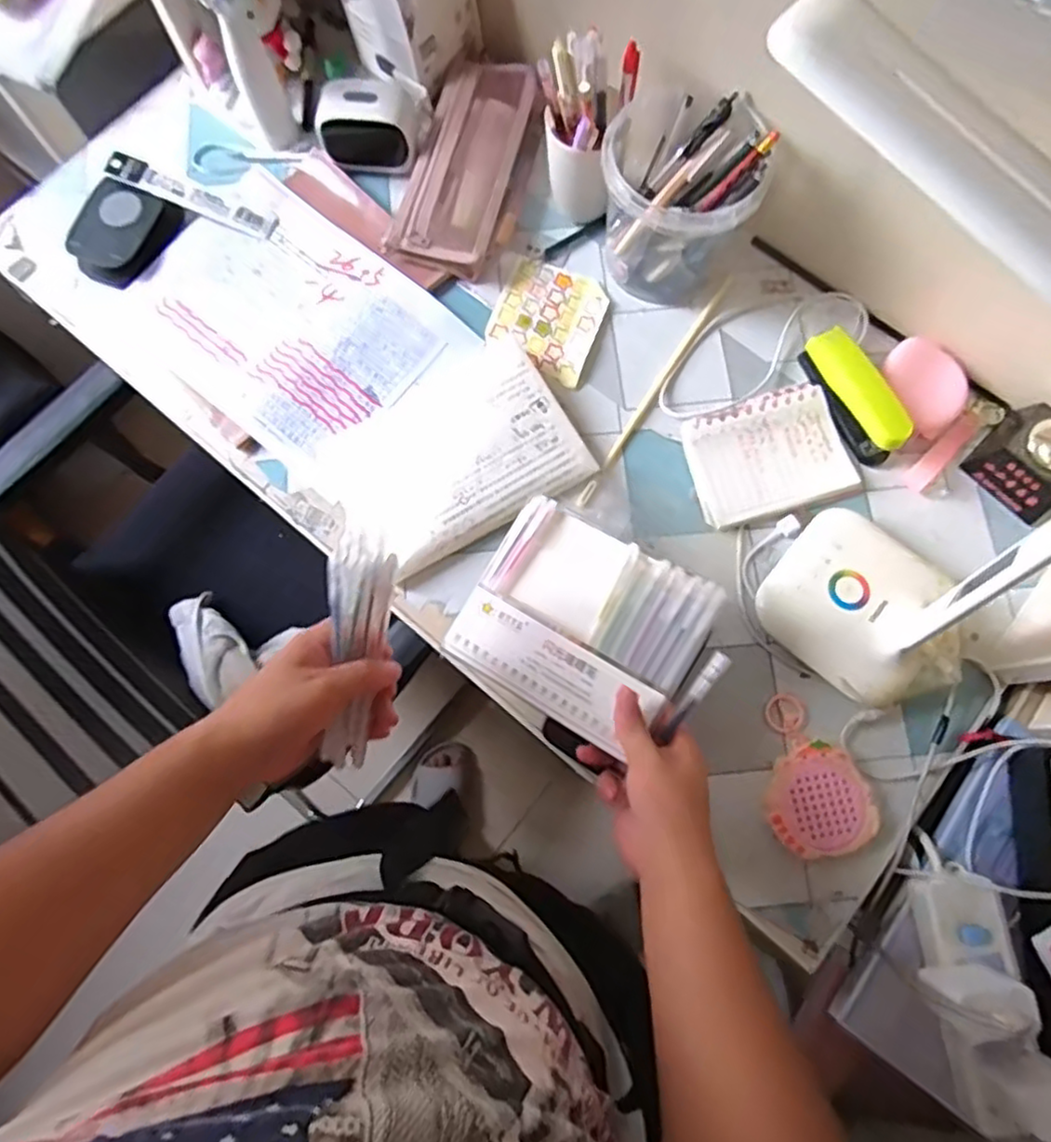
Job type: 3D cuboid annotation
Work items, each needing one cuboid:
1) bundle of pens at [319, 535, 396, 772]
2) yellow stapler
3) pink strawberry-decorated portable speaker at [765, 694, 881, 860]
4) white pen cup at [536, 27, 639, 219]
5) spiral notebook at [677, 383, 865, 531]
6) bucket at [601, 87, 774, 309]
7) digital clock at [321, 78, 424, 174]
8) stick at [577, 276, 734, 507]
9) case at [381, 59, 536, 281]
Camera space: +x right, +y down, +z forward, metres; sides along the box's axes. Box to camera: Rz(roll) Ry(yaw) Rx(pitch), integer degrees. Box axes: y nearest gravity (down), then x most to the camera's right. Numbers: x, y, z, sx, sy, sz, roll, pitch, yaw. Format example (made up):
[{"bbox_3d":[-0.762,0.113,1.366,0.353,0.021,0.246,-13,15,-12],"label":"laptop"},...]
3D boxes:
[{"bbox_3d":[-0.111,0.055,0.454,0.035,0.033,0.158,6,98,1],"label":"bundle of pens"},{"bbox_3d":[0.291,-0.157,0.602,0.032,0.041,0.121,-30,79,-6],"label":"yellow stapler"},{"bbox_3d":[0.226,0.161,0.543,0.080,0.018,0.120,-13,78,-3],"label":"pink strawberry-decorated portable speaker"},{"bbox_3d":[0.047,-0.380,0.609,0.076,0.133,0.084,11,78,2],"label":"white pen cup"},{"bbox_3d":[0.218,-0.104,0.608,0.141,0.014,0.109,-14,78,-3],"label":"spiral notebook"},{"bbox_3d":[0.130,-0.328,0.602,0.135,0.126,0.114,35,80,7],"label":"bucket"},{"bbox_3d":[-0.149,-0.427,0.650,0.091,0.061,0.055,-4,78,-1],"label":"digital clock"},{"bbox_3d":[0.121,-0.170,0.628,0.010,0.004,0.266,33,80,7],"label":"stick"},{"bbox_3d":[-0.053,-0.388,0.658,0.102,0.033,0.210,17,78,3],"label":"case"}]

